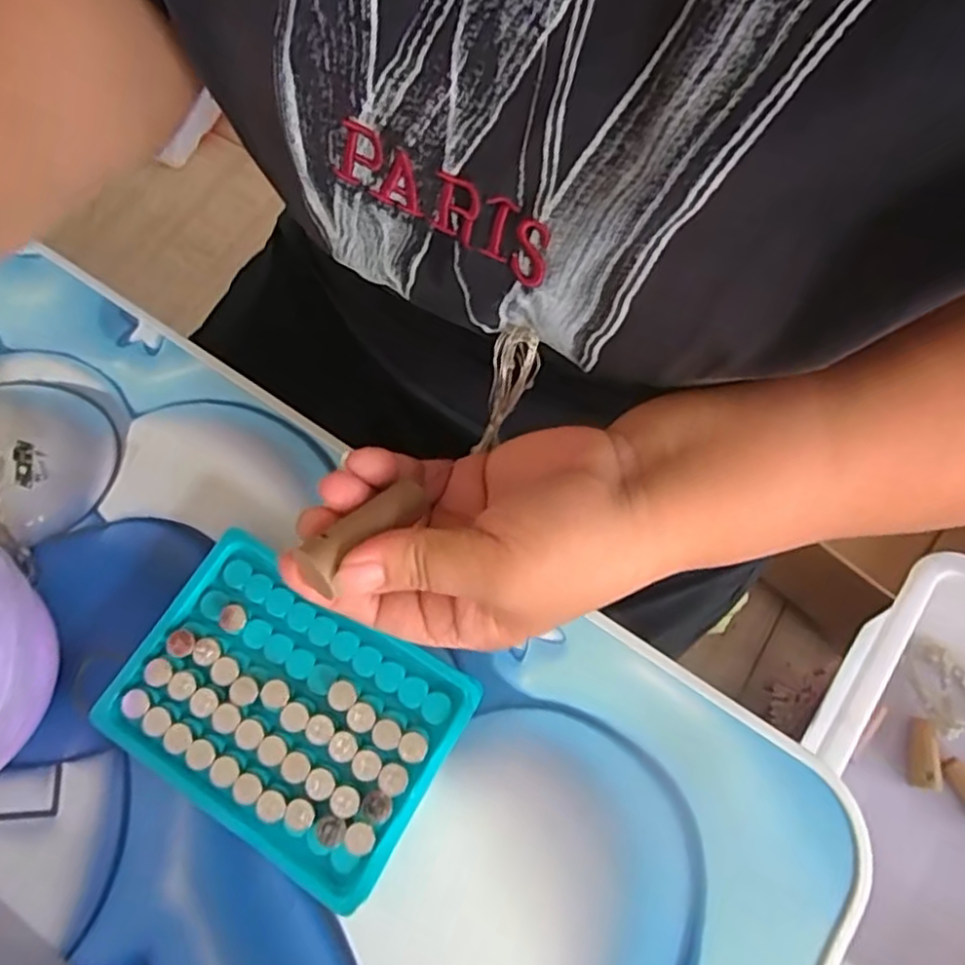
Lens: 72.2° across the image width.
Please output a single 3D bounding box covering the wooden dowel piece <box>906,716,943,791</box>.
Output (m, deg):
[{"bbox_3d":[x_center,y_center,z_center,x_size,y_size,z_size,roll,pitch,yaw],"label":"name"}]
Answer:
[{"bbox_3d":[0.326,0.200,0.488,0.018,0.012,0.049,10,72,3],"label":"wooden dowel piece"}]

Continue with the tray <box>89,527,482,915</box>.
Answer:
[{"bbox_3d":[-0.080,0.093,0.275,0.131,0.026,0.095,30,74,9],"label":"tray"}]

